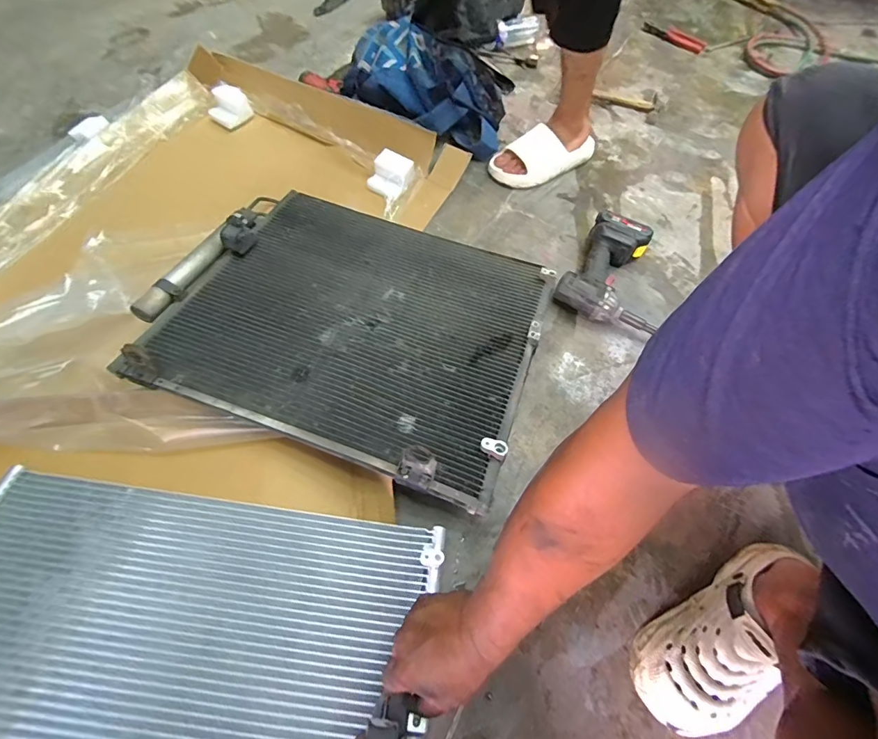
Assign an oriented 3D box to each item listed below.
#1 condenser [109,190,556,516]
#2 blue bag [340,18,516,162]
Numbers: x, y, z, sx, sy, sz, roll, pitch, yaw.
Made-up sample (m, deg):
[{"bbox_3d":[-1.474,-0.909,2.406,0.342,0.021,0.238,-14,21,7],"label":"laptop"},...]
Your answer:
[{"bbox_3d":[-0.150,-0.112,0.788,0.646,0.036,0.539,20,55,8],"label":"condenser"},{"bbox_3d":[-0.031,-0.728,1.102,0.468,0.152,0.198,32,70,13],"label":"blue bag"}]

